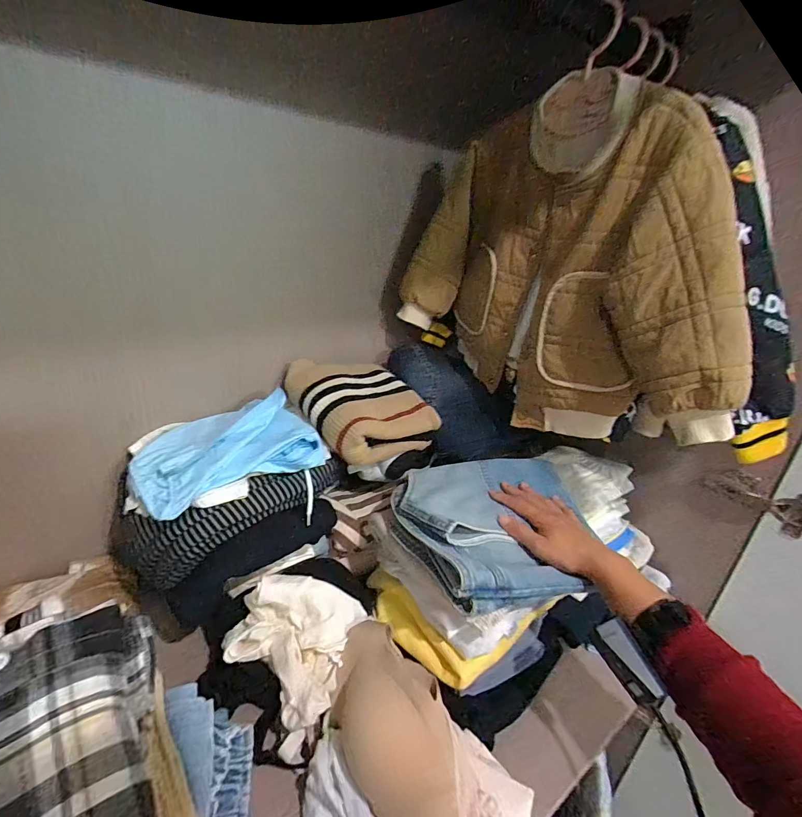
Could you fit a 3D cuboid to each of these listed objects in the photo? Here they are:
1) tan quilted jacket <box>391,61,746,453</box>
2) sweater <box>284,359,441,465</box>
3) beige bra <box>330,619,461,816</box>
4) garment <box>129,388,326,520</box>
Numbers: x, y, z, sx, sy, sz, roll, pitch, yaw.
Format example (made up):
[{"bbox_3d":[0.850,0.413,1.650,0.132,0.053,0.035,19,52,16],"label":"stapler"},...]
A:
[{"bbox_3d":[0.202,-0.172,0.532,0.101,0.382,0.468,-14,31,-37],"label":"tan quilted jacket"},{"bbox_3d":[-0.065,-0.002,0.633,0.175,0.091,0.187,-10,28,-31],"label":"sweater"},{"bbox_3d":[-0.007,0.315,0.403,0.084,0.097,0.197,-10,28,-31],"label":"beige bra"},{"bbox_3d":[-0.232,0.039,0.535,0.216,0.067,0.176,-11,29,-33],"label":"garment"}]

